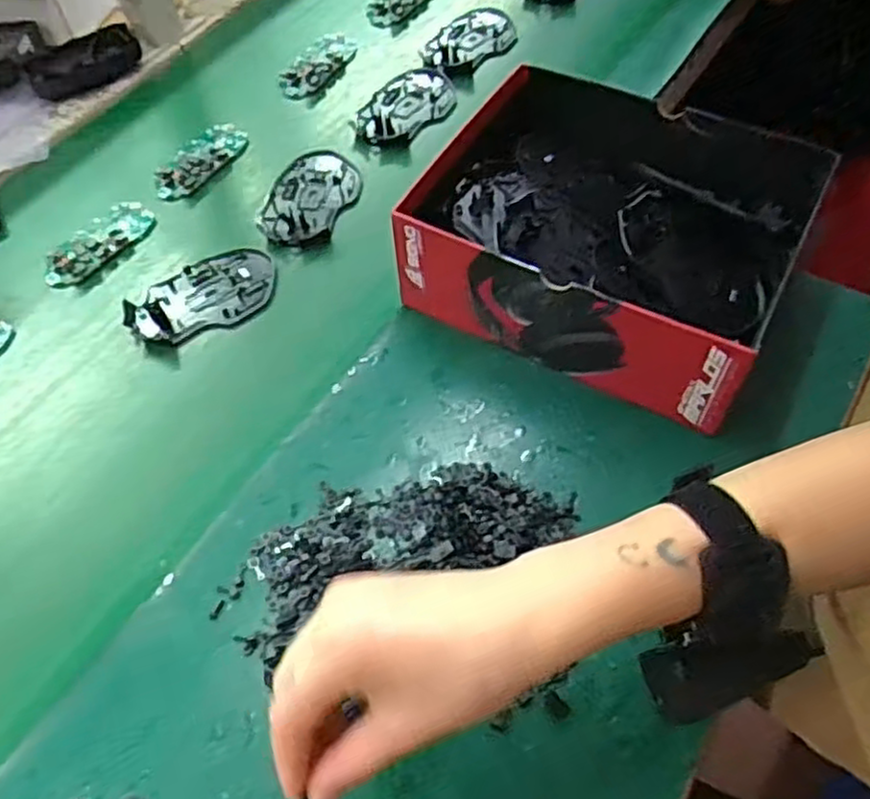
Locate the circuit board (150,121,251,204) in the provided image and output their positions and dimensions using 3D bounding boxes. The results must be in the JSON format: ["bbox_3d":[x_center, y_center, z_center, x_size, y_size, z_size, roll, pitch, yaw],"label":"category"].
[{"bbox_3d":[-0.209,-0.213,0.663,0.047,0.012,0.096,32,63,22],"label":"circuit board"}]

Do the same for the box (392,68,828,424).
[{"bbox_3d":[0.118,-0.111,0.517,0.231,0.094,0.184,26,61,19],"label":"box"}]

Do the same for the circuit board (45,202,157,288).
[{"bbox_3d":[-0.275,-0.128,0.611,0.040,0.020,0.098,29,62,21],"label":"circuit board"}]

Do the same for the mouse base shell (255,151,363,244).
[{"bbox_3d":[-0.103,-0.175,0.630,0.072,0.009,0.107,8,57,9],"label":"mouse base shell"}]

